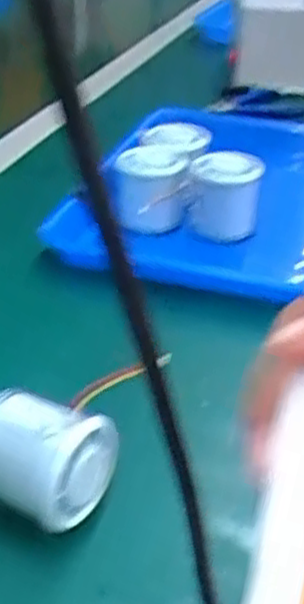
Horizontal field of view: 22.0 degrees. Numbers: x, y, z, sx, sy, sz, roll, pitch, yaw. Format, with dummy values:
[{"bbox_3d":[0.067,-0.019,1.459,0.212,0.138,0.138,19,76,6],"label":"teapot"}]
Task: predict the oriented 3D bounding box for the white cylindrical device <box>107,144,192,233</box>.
[{"bbox_3d":[-0.003,-0.098,0.669,0.064,0.058,0.059,1,32,-2],"label":"white cylindrical device"}]

